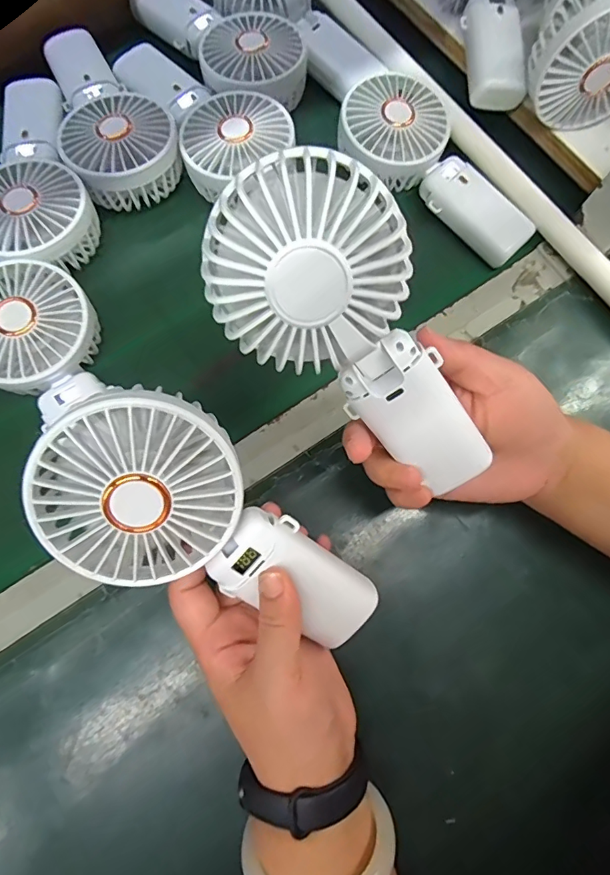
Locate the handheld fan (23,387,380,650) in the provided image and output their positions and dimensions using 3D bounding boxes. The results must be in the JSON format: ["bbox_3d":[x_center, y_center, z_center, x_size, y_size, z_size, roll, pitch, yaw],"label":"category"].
[{"bbox_3d":[-0.048,0.052,0.240,0.086,0.046,0.177,-42,117,0],"label":"handheld fan"}]

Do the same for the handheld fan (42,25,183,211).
[{"bbox_3d":[-0.165,-0.264,0.384,0.082,0.040,0.180,-28,73,-9],"label":"handheld fan"}]

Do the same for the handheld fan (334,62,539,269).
[{"bbox_3d":[0.106,-0.213,0.384,0.182,0.038,0.087,46,76,0],"label":"handheld fan"}]

